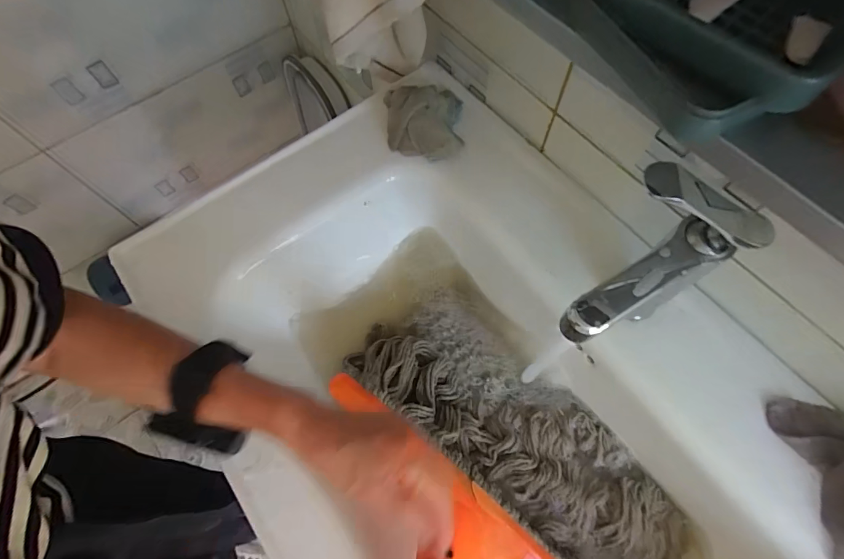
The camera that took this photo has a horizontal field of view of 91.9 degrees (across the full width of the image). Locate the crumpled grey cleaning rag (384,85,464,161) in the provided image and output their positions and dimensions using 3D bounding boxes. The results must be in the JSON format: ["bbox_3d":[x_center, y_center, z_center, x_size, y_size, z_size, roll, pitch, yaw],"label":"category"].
[{"bbox_3d":[0.003,-0.199,0.493,0.092,0.052,0.100,-1,68,1],"label":"crumpled grey cleaning rag"}]

